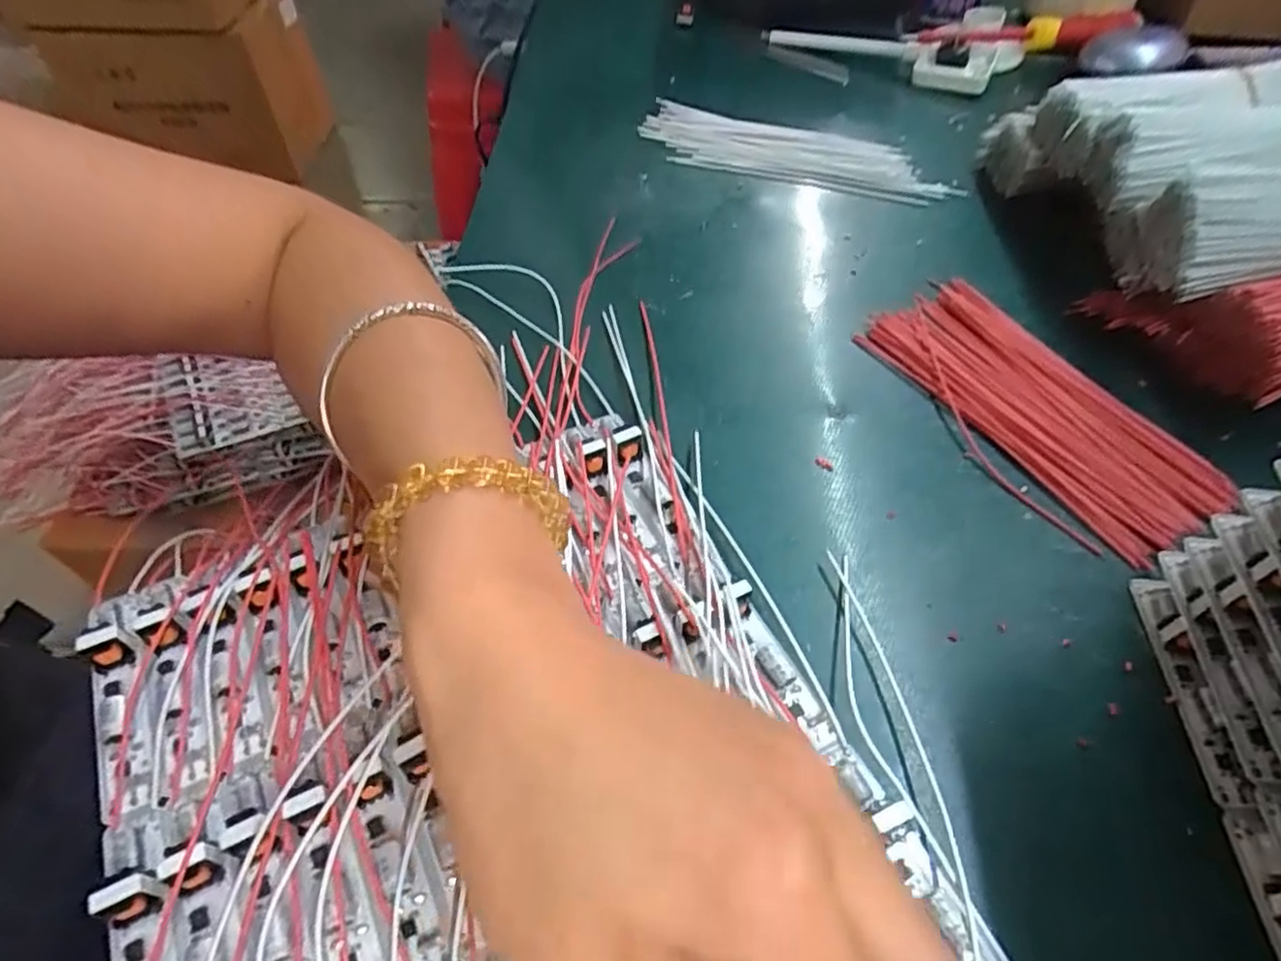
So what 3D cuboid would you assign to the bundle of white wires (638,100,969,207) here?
[{"bbox_3d":[0.084,-0.192,0.414,0.194,0.009,0.054,24,56,19],"label":"bundle of white wires"}]

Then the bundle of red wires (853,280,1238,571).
[{"bbox_3d":[0.161,-0.030,0.291,0.063,0.013,0.144,-27,56,-17],"label":"bundle of red wires"}]

